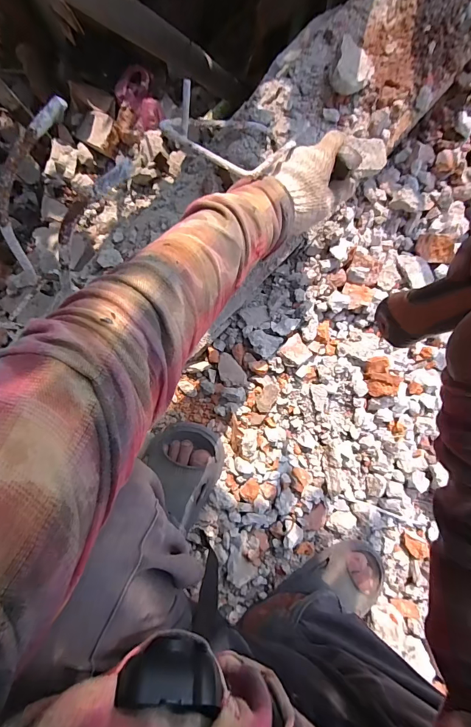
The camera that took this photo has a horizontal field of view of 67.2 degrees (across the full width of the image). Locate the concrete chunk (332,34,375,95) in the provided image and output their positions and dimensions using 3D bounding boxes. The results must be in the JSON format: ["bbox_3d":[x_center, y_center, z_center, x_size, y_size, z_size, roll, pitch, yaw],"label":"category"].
[{"bbox_3d":[0.162,-0.406,0.493,0.058,0.035,0.065,16,94,-3],"label":"concrete chunk"}]

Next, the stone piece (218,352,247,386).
[{"bbox_3d":[-0.008,0.011,0.546,0.035,0.015,0.055,-32,95,1],"label":"stone piece"}]

